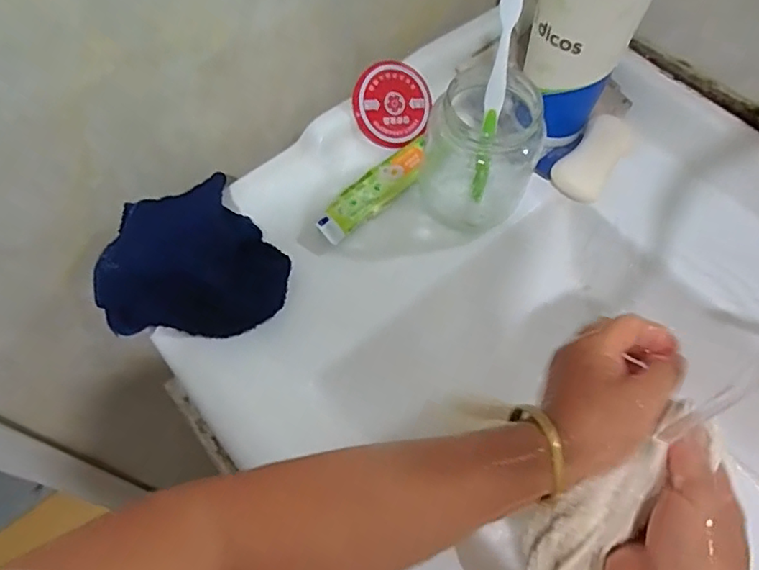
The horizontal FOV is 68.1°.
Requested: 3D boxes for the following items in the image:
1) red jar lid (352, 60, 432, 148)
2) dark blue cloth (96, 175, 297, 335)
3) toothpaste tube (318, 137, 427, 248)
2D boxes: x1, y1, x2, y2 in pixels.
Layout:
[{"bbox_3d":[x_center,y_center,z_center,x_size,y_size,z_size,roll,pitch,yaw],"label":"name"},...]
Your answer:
[{"bbox_3d":[0.011,-0.152,0.474,0.067,0.007,0.066,-2,97,-19],"label":"red jar lid"},{"bbox_3d":[-0.142,-0.019,0.405,0.124,0.063,0.124,-31,63,-14],"label":"dark blue cloth"},{"bbox_3d":[-0.004,-0.078,0.456,0.116,0.014,0.029,-41,66,-18],"label":"toothpaste tube"}]

